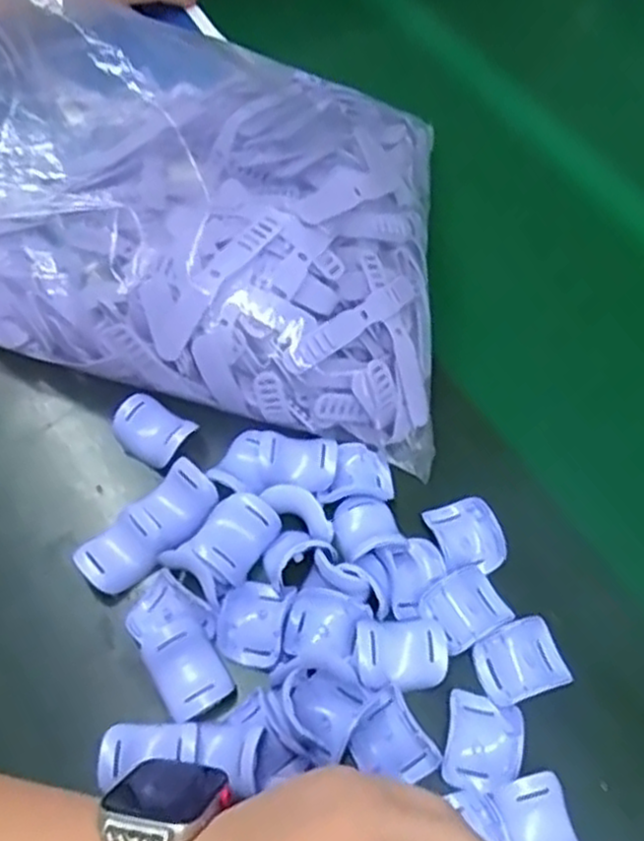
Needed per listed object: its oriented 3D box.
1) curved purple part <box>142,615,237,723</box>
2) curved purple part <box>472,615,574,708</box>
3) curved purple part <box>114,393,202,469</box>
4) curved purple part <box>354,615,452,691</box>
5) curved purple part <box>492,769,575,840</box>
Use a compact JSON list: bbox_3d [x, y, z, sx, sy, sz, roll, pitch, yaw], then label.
[{"bbox_3d":[-0.059,0.106,0.328,0.028,0.010,0.039,-28,64,-18],"label":"curved purple part"},{"bbox_3d":[0.088,0.105,0.334,0.037,0.009,0.030,-17,61,-13],"label":"curved purple part"},{"bbox_3d":[-0.087,0.008,0.393,0.036,0.024,0.026,35,63,18],"label":"curved purple part"},{"bbox_3d":[0.035,0.101,0.334,0.039,0.009,0.030,-5,59,-6],"label":"curved purple part"},{"bbox_3d":[0.085,0.161,0.299,0.026,0.013,0.039,-11,60,-9],"label":"curved purple part"}]

